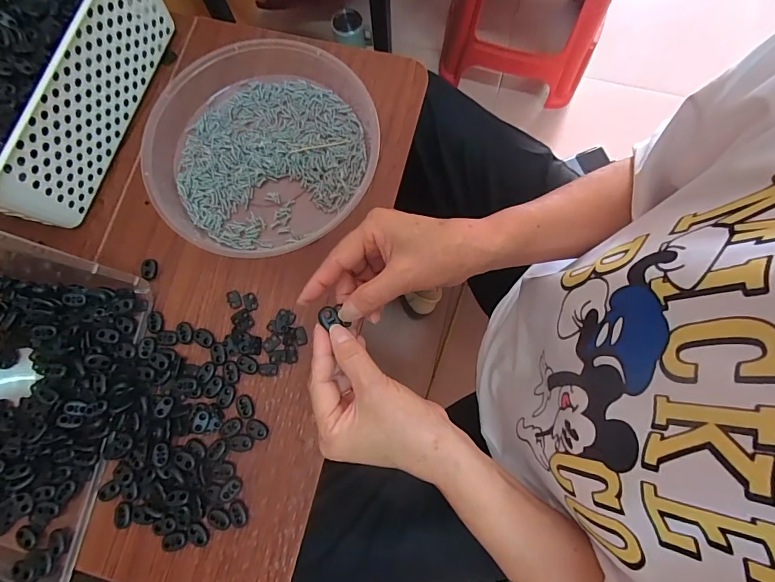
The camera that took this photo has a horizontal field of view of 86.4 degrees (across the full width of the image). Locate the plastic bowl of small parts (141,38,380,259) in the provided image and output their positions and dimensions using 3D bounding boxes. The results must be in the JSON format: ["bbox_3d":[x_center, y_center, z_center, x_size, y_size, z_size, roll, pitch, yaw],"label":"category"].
[{"bbox_3d":[-0.130,-0.145,0.429,0.221,0.037,0.229,0,78,2],"label":"plastic bowl of small parts"}]

